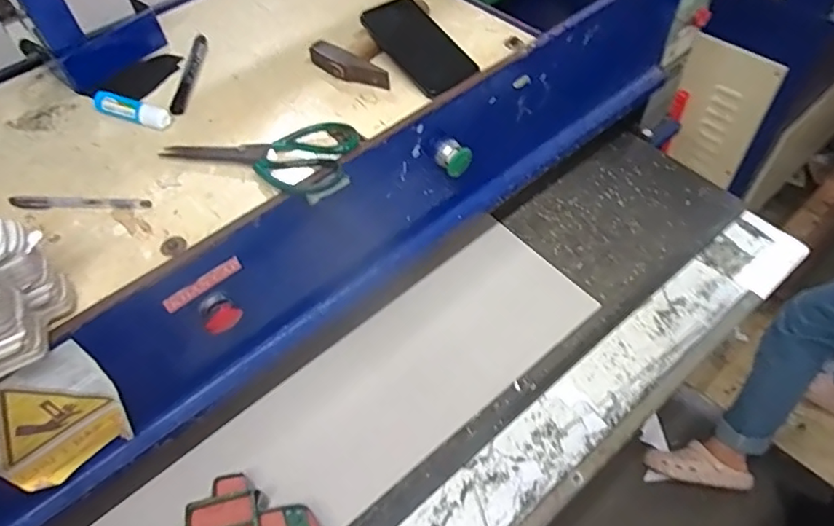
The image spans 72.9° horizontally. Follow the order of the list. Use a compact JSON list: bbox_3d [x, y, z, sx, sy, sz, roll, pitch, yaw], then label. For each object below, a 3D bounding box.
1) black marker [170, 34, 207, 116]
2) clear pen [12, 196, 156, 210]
[{"bbox_3d":[-0.282,-0.236,0.707,0.016,0.018,0.154,0,54,4],"label":"black marker"},{"bbox_3d":[-0.345,-0.063,0.582,0.146,0.010,0.016,0,54,4],"label":"clear pen"}]

